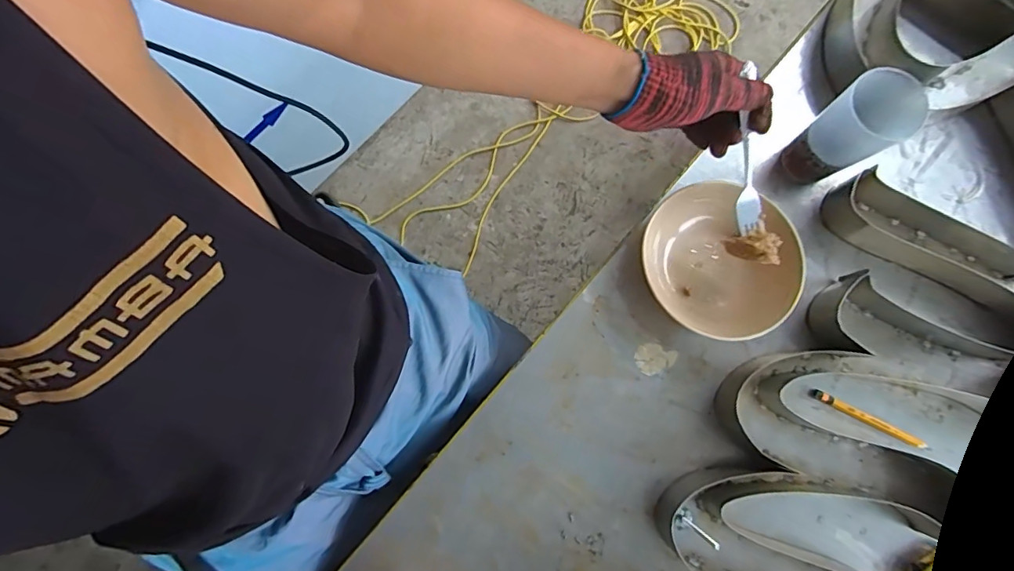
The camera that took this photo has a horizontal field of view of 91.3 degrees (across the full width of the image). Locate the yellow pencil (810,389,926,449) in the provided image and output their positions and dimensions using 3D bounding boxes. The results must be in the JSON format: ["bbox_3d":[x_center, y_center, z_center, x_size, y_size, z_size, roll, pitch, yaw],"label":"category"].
[{"bbox_3d":[0.392,0.145,0.537,0.123,0.005,0.011,26,81,5],"label":"yellow pencil"}]

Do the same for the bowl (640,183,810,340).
[{"bbox_3d":[0.231,-0.022,0.544,0.161,0.059,0.159,0,80,0],"label":"bowl"}]

